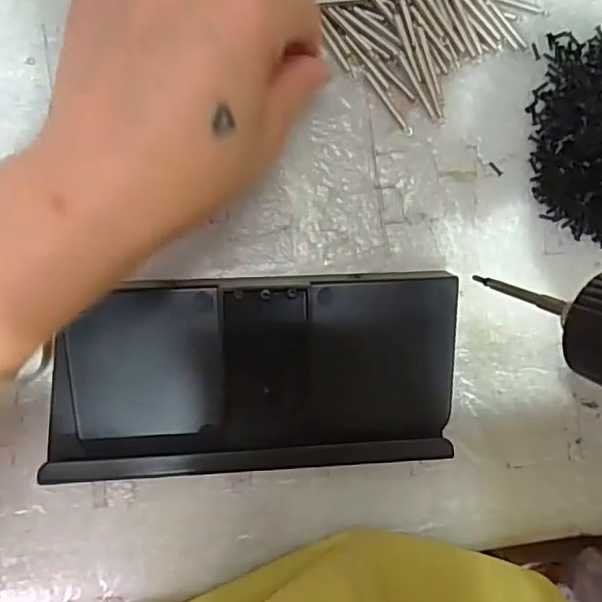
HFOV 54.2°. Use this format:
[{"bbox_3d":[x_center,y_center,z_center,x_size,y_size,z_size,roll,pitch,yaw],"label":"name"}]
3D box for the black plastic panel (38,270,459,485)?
[{"bbox_3d":[-0.018,0.031,0.253,0.169,0.024,0.080,-2,90,-6],"label":"black plastic panel"}]

